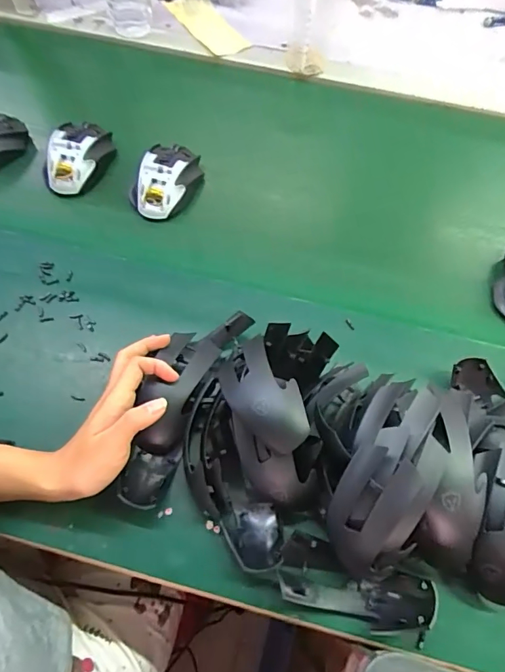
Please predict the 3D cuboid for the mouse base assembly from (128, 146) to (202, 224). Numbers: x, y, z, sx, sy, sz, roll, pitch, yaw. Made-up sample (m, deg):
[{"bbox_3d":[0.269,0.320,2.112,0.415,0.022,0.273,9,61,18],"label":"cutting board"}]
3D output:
[{"bbox_3d":[-0.109,-0.198,0.568,0.077,0.046,0.109,23,65,10],"label":"mouse base assembly"}]

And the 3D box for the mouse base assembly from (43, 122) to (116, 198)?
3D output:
[{"bbox_3d":[-0.226,-0.234,0.581,0.071,0.040,0.113,21,64,9],"label":"mouse base assembly"}]

